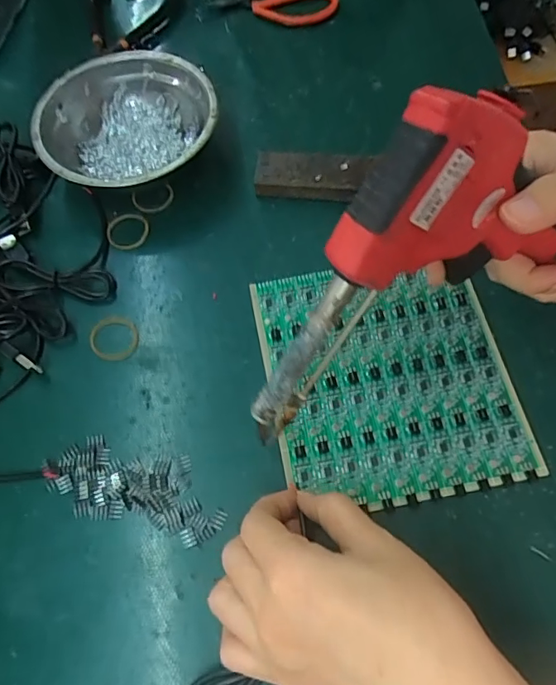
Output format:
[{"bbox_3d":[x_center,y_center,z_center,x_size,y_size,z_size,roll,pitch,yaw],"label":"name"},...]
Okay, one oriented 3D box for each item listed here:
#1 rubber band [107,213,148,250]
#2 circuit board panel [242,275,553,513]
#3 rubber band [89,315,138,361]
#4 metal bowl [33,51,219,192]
[{"bbox_3d":[-0.107,-0.079,0.353,0.029,0.004,0.030,-13,66,1],"label":"rubber band"},{"bbox_3d":[0.065,0.018,0.301,0.140,0.007,0.150,-10,67,-4],"label":"circuit board panel"},{"bbox_3d":[-0.105,-0.004,0.318,0.030,0.004,0.031,-2,66,0],"label":"rubber band"},{"bbox_3d":[-0.107,-0.154,0.365,0.124,0.039,0.123,0,66,1],"label":"metal bowl"}]

